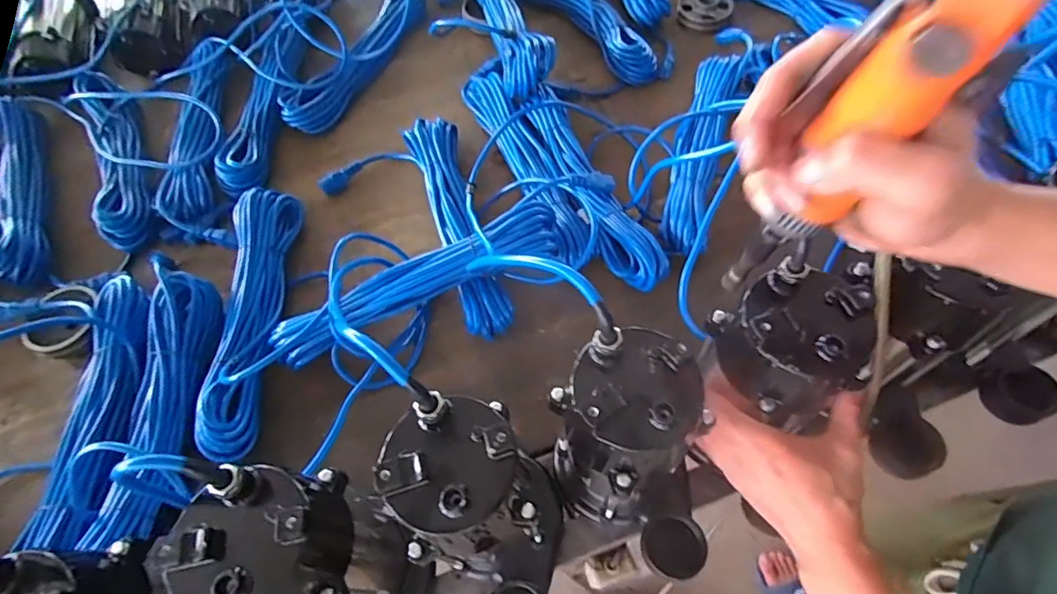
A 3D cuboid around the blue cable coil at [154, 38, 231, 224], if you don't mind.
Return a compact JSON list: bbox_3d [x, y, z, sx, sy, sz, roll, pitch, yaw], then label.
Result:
[{"bbox_3d":[-0.485,-0.257,0.772,0.086,0.037,0.357,-9,60,-1],"label":"blue cable coil"}]

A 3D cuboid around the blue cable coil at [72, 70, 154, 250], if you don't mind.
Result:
[{"bbox_3d":[-0.602,-0.217,0.757,0.077,0.039,0.357,-26,62,-11],"label":"blue cable coil"}]

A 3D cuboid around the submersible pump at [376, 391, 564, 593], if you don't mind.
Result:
[{"bbox_3d":[-0.025,0.176,0.387,0.101,0.218,0.150,-13,60,-4],"label":"submersible pump"}]

